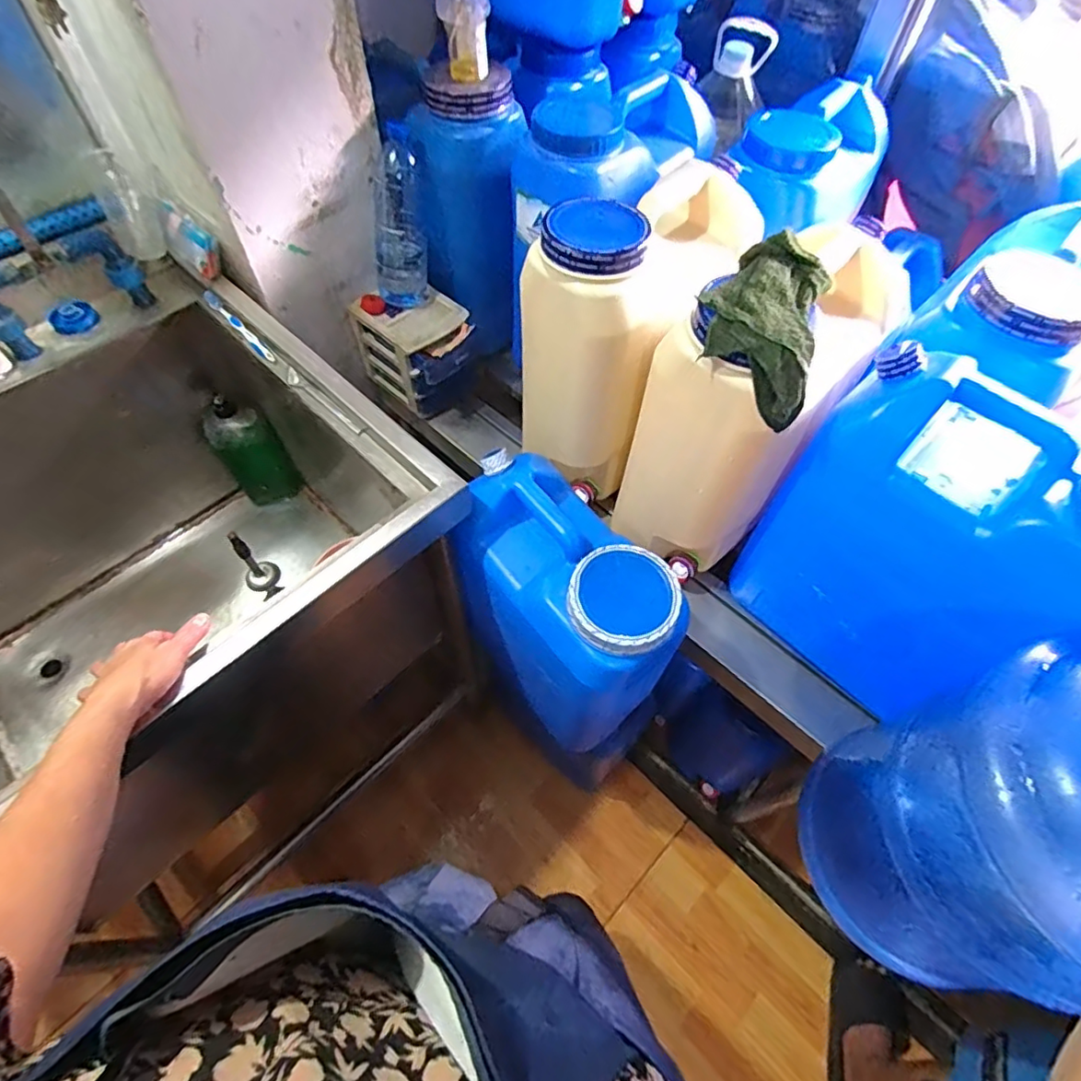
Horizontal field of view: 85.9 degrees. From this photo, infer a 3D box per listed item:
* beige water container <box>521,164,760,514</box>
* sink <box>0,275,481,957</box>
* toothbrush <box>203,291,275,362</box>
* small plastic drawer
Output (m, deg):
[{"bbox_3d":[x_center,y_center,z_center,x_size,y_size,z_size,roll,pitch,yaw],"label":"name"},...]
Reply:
[{"bbox_3d":[0.123,-0.291,0.831,0.192,0.390,0.314,32,62,20],"label":"beige water container"},{"bbox_3d":[-0.585,0.103,0.816,0.819,0.429,0.646,-40,64,-23],"label":"sink"},{"bbox_3d":[-0.435,-0.309,0.839,0.018,0.018,0.189,-38,63,-22],"label":"toothbrush"},{"bbox_3d":[-0.209,-0.340,1.037,0.208,0.155,0.145,38,64,23],"label":"small plastic drawer"}]

